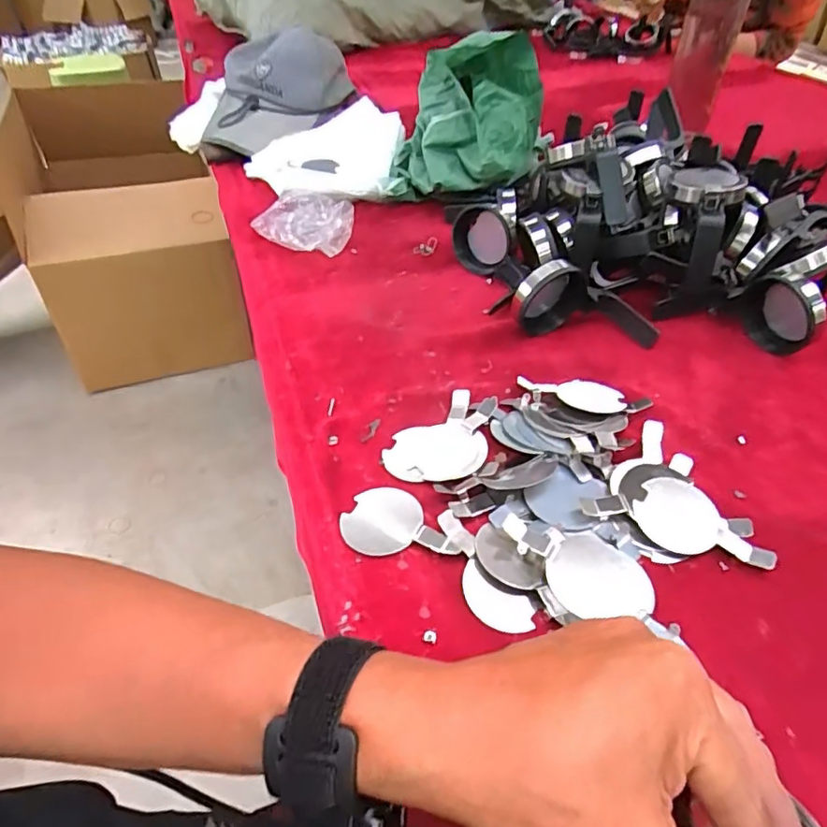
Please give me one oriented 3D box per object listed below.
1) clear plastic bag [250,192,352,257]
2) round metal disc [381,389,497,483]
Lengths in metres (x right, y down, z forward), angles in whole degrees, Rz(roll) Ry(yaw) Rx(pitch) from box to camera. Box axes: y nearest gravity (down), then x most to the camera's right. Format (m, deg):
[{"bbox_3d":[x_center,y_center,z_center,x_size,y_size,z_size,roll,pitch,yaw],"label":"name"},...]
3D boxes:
[{"bbox_3d":[-0.120,-0.209,0.633,0.092,0.042,0.078,31,52,27],"label":"clear plastic bag"},{"bbox_3d":[0.026,0.019,0.424,0.095,0.005,0.065,-35,46,-23],"label":"round metal disc"}]

